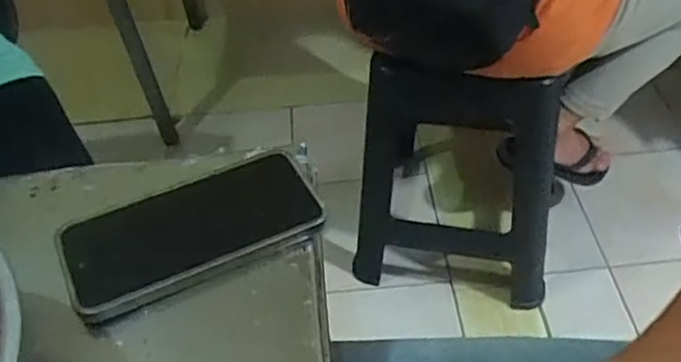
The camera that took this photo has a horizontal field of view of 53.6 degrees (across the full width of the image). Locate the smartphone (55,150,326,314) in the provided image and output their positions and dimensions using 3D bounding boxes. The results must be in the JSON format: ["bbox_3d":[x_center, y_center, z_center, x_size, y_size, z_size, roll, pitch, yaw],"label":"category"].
[{"bbox_3d":[-0.099,0.030,0.449,0.165,0.013,0.081,-21,46,-16],"label":"smartphone"}]

